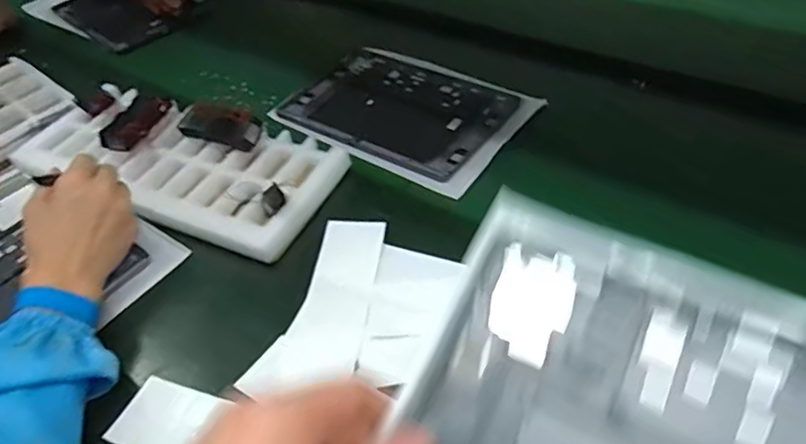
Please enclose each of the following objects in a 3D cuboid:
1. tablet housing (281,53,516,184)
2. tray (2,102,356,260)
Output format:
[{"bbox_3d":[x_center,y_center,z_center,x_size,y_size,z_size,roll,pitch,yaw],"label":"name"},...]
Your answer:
[{"bbox_3d":[-0.005,-0.141,0.720,0.251,0.014,0.183,27,54,30],"label":"tablet housing"},{"bbox_3d":[-0.242,-0.064,0.622,0.333,0.028,0.151,16,55,16],"label":"tray"}]

